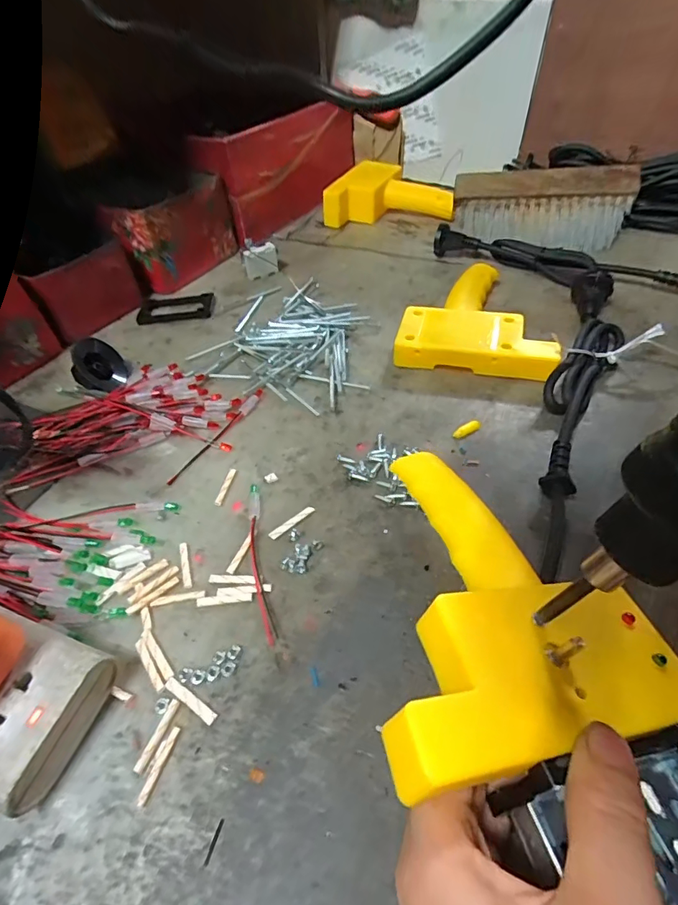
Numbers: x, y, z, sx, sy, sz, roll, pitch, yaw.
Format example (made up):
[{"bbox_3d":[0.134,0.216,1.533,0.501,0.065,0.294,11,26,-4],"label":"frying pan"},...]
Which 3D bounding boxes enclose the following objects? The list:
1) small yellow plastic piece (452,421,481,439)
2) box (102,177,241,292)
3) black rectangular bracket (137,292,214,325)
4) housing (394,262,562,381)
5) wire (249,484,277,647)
[{"bbox_3d":[0.091,-0.016,0.327,0.021,0.004,0.009,-23,49,-16],"label":"small yellow plastic piece"},{"bbox_3d":[-0.183,-0.249,0.518,0.063,0.083,0.128,25,54,26],"label":"box"},{"bbox_3d":[-0.169,-0.151,0.479,0.074,0.008,0.048,-5,47,0],"label":"black rectangular bracket"},{"bbox_3d":[0.124,-0.124,0.409,0.120,0.027,0.148,9,48,13],"label":"housing"},{"bbox_3d":[-0.048,0.060,0.270,0.009,0.005,0.105,-11,47,-5],"label":"wire"}]

